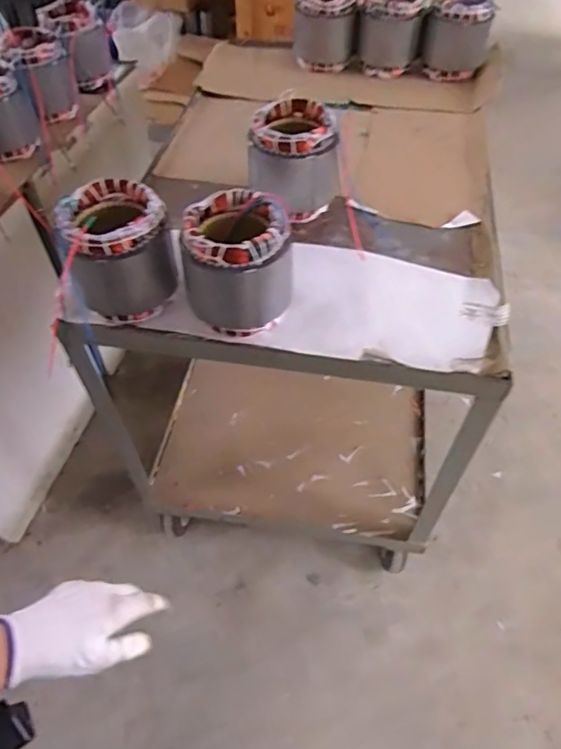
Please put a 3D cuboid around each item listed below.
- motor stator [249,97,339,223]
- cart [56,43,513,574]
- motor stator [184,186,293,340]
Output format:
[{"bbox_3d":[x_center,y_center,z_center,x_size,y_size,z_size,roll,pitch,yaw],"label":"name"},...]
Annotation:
[{"bbox_3d":[0.024,-0.383,0.961,0.144,0.146,0.144,1,51,1],"label":"motor stator"},{"bbox_3d":[0.056,-0.209,1.442,0.779,0.925,1.159,8,52,7],"label":"cart"},{"bbox_3d":[-0.061,-0.159,0.775,0.140,0.152,0.144,-5,51,-4],"label":"motor stator"}]

